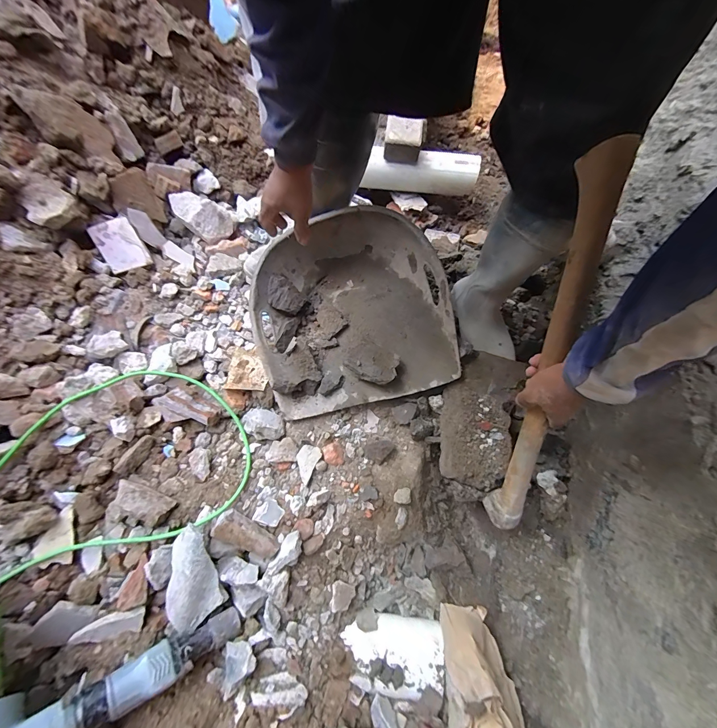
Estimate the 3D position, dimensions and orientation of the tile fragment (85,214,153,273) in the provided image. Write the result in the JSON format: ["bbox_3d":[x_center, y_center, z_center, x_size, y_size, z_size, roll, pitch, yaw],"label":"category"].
[{"bbox_3d":[-0.547,-0.274,0.772,0.086,0.007,0.114,-36,105,-33],"label":"tile fragment"}]

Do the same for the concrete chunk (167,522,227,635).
[{"bbox_3d":[-0.263,0.340,0.539,0.077,0.037,0.151,-5,88,-3],"label":"concrete chunk"}]

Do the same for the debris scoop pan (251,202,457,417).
[{"bbox_3d":[-0.024,-0.116,0.693,0.375,0.161,0.379,-10,68,-5],"label":"debris scoop pan"}]

